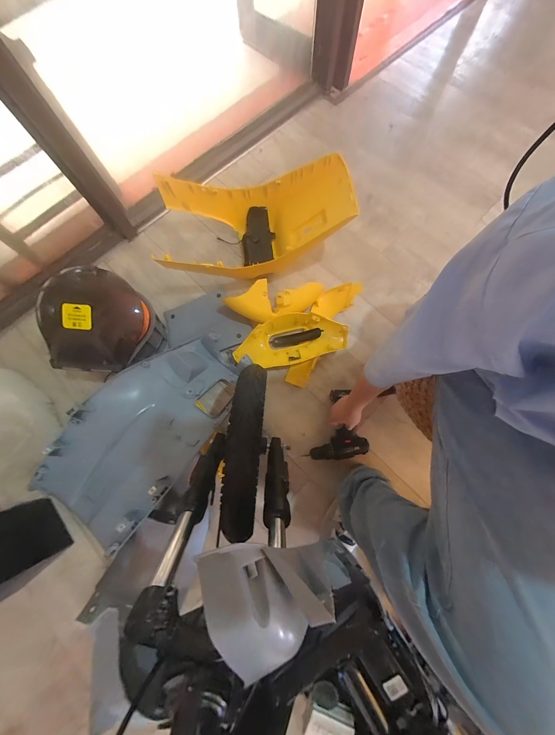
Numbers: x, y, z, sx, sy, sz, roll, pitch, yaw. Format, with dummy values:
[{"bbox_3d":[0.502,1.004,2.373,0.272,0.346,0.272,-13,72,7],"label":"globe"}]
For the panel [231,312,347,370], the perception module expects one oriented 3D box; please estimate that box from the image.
[{"bbox_3d":[0.040,-0.094,0.831,0.376,0.085,0.163,-14,78,-1],"label":"panel"}]

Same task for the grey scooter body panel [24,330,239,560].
[{"bbox_3d":[-0.350,0.174,0.710,0.304,0.191,0.634,37,82,9],"label":"grey scooter body panel"}]

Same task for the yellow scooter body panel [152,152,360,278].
[{"bbox_3d":[-0.062,-0.494,0.877,0.629,0.237,0.334,-13,78,-1],"label":"yellow scooter body panel"}]

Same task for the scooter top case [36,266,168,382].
[{"bbox_3d":[-0.570,-0.130,0.767,0.354,0.238,0.298,25,80,7],"label":"scooter top case"}]

